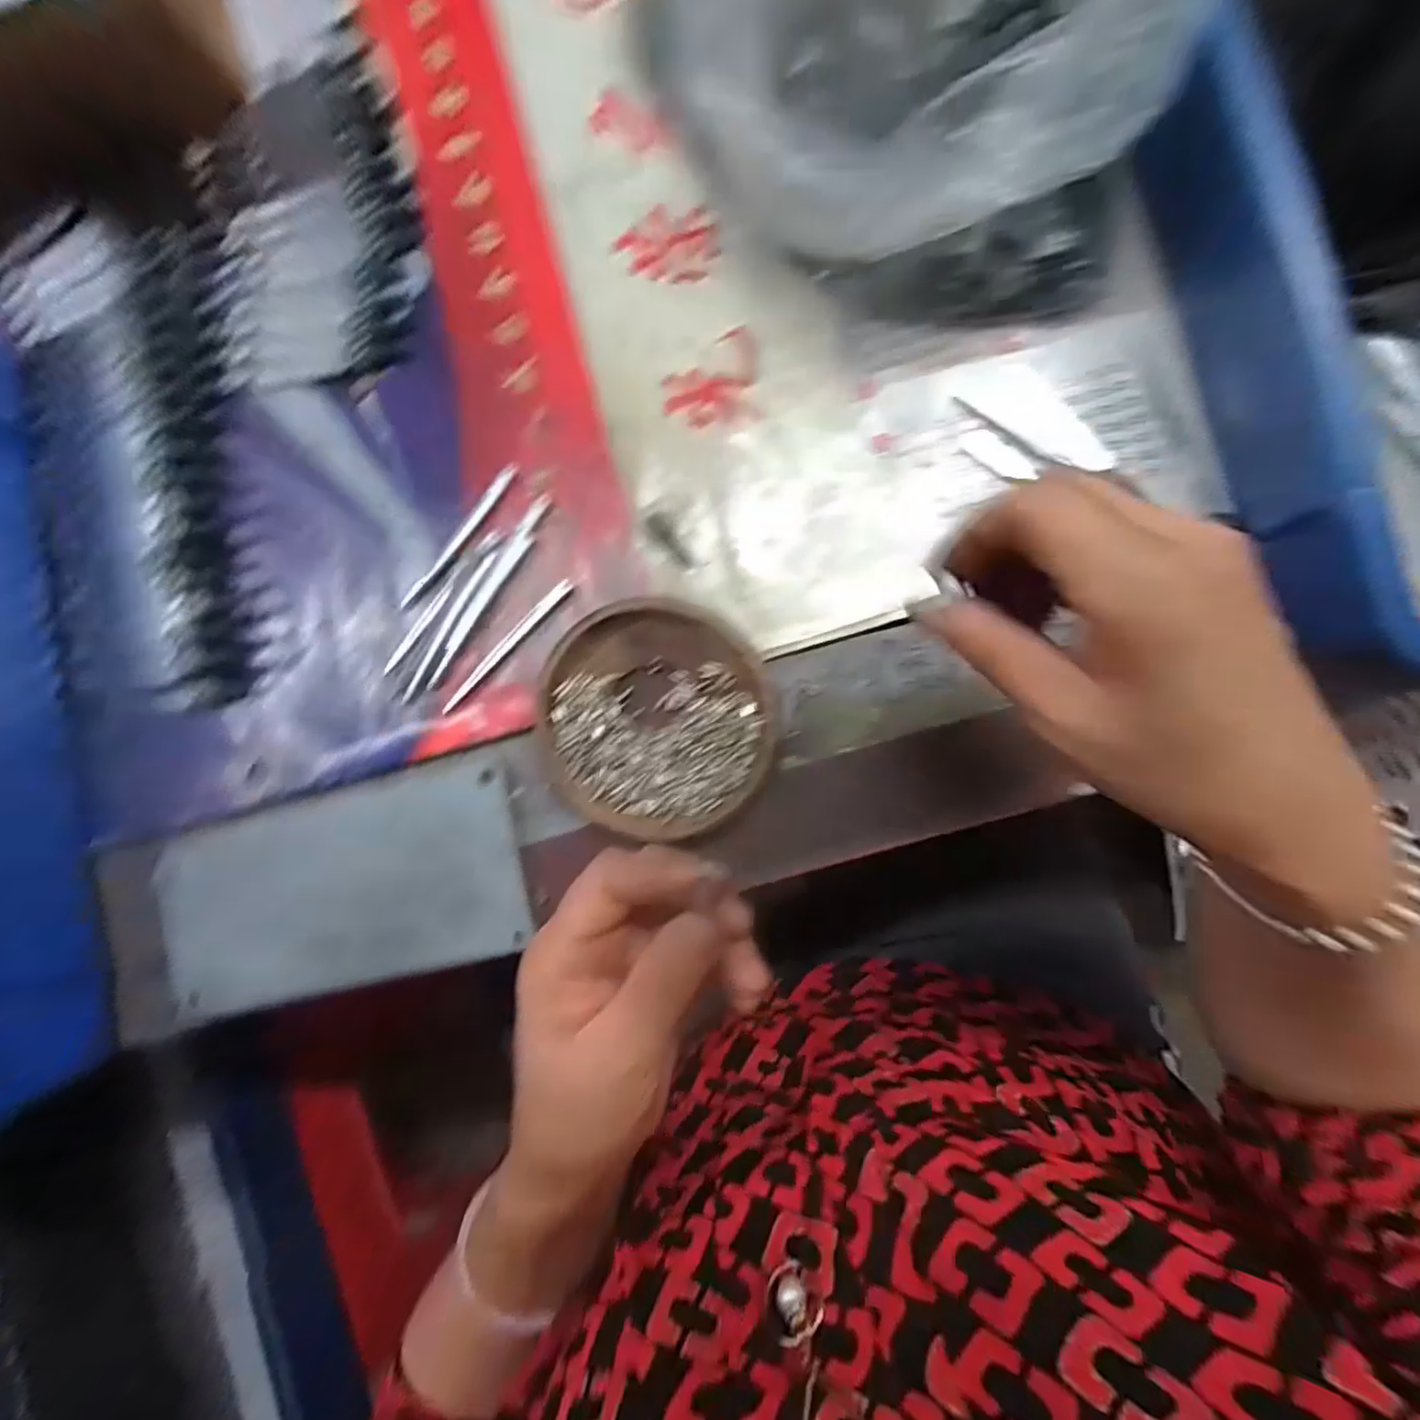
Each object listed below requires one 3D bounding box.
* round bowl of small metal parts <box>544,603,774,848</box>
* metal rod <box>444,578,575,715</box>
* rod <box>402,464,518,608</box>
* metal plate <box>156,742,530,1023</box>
[{"bbox_3d":[-0.027,0.004,0.311,0.116,0.017,0.107,0,86,6],"label":"round bowl of small metal parts"},{"bbox_3d":[-0.105,-0.033,0.332,0.008,0.005,0.091,44,91,7],"label":"metal rod"},{"bbox_3d":[-0.132,-0.092,0.336,0.008,0.004,0.093,39,91,7],"label":"rod"},{"bbox_3d":[-0.191,0.092,0.325,0.193,0.012,0.098,-15,85,5],"label":"metal plate"}]

